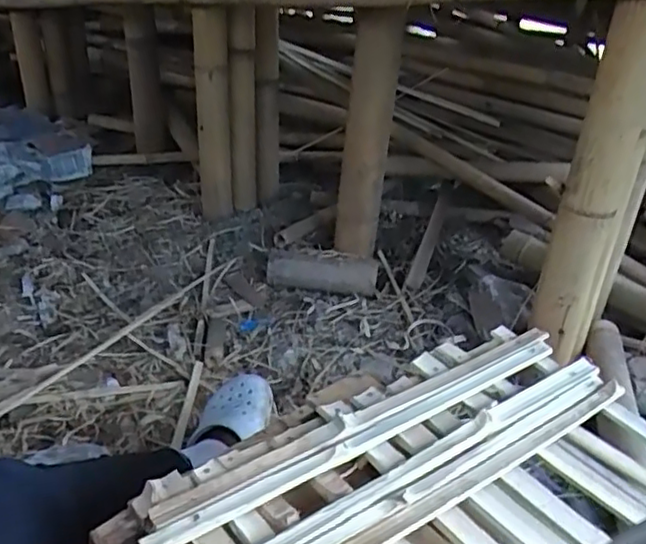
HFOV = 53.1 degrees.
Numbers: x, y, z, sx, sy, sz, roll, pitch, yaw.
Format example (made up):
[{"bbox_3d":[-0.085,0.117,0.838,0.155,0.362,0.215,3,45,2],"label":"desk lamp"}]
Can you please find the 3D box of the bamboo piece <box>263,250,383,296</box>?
[{"bbox_3d":[-0.002,-0.001,1.540,0.262,0.069,0.066,7,30,1],"label":"bamboo piece"}]

